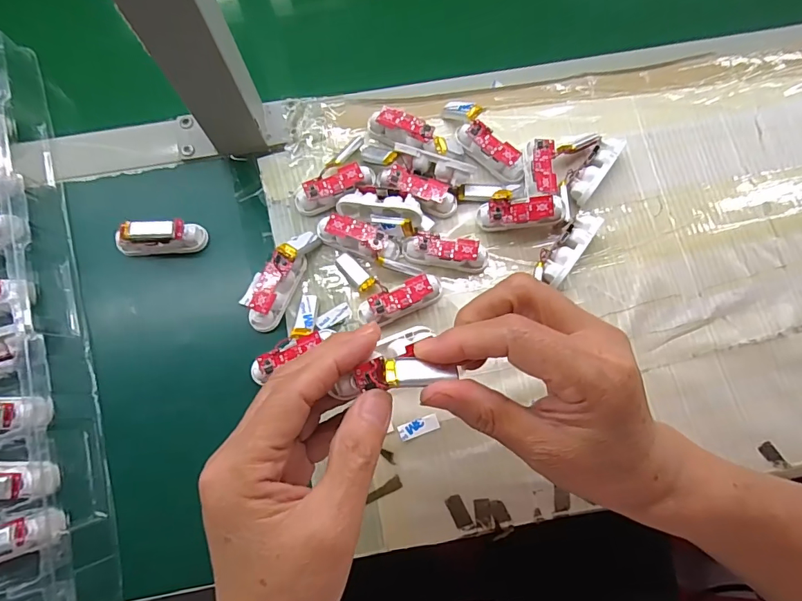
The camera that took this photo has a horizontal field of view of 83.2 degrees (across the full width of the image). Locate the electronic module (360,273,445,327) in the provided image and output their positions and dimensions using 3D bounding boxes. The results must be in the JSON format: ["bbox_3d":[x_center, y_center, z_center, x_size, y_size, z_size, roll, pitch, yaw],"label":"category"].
[{"bbox_3d":[0.001,0.000,0.316,0.060,0.018,0.018,-24,76,-7],"label":"electronic module"}]

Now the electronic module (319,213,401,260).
[{"bbox_3d":[-0.031,-0.046,0.327,0.061,0.016,0.017,24,76,6],"label":"electronic module"}]

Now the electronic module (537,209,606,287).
[{"bbox_3d":[0.119,-0.038,0.326,0.022,0.022,0.059,38,78,9],"label":"electronic module"}]

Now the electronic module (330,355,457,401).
[{"bbox_3d":[-0.003,0.034,0.208,0.056,0.009,0.015,-8,75,2],"label":"electronic module"}]

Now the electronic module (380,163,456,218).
[{"bbox_3d":[0.013,-0.081,0.338,0.059,0.019,0.020,27,76,6],"label":"electronic module"}]

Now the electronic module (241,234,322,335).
[{"bbox_3d":[-0.086,-0.017,0.320,0.029,0.025,0.077,30,77,7],"label":"electronic module"}]

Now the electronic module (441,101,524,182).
[{"bbox_3d":[0.062,-0.125,0.349,0.023,0.019,0.080,-37,78,-10],"label":"electronic module"}]

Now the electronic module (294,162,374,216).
[{"bbox_3d":[-0.049,-0.084,0.339,0.062,0.020,0.019,-22,76,-6],"label":"electronic module"}]

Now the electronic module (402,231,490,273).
[{"bbox_3d":[0.033,-0.035,0.326,0.062,0.020,0.017,9,75,2],"label":"electronic module"}]

